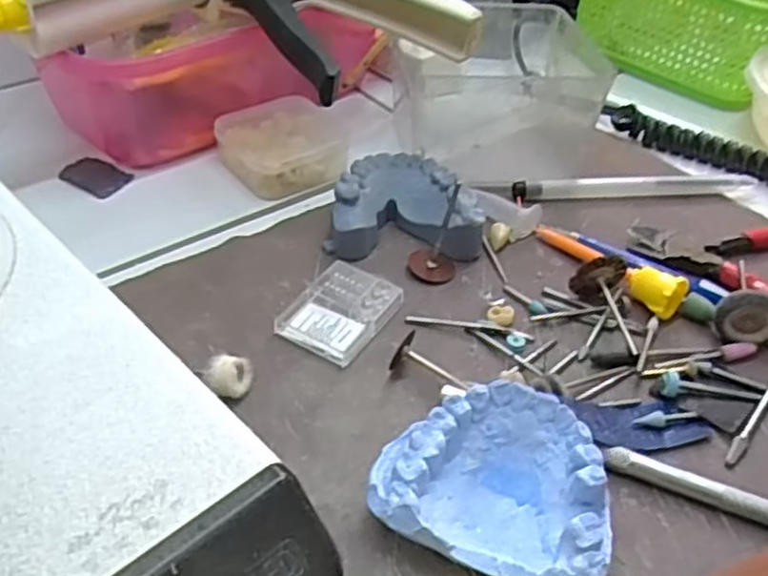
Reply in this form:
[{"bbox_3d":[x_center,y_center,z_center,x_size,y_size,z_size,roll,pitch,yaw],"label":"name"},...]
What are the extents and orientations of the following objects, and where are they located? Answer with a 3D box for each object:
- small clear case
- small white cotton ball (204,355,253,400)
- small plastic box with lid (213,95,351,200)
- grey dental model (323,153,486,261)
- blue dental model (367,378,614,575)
[{"bbox_3d":[-0.017,0.009,0.300,0.035,0.006,0.047,24,46,21],"label":"small clear case"},{"bbox_3d":[-0.055,0.032,0.265,0.015,0.013,0.014,2,42,-2],"label":"small white cotton ball"},{"bbox_3d":[-0.050,-0.074,0.381,0.064,0.020,0.055,-18,47,-23],"label":"small plastic box with lid"},{"bbox_3d":[0.012,-0.037,0.340,0.066,0.023,0.053,5,42,1],"label":"grey dental model"},{"bbox_3d":[0.035,0.061,0.228,0.067,0.029,0.056,20,45,17],"label":"blue dental model"}]

